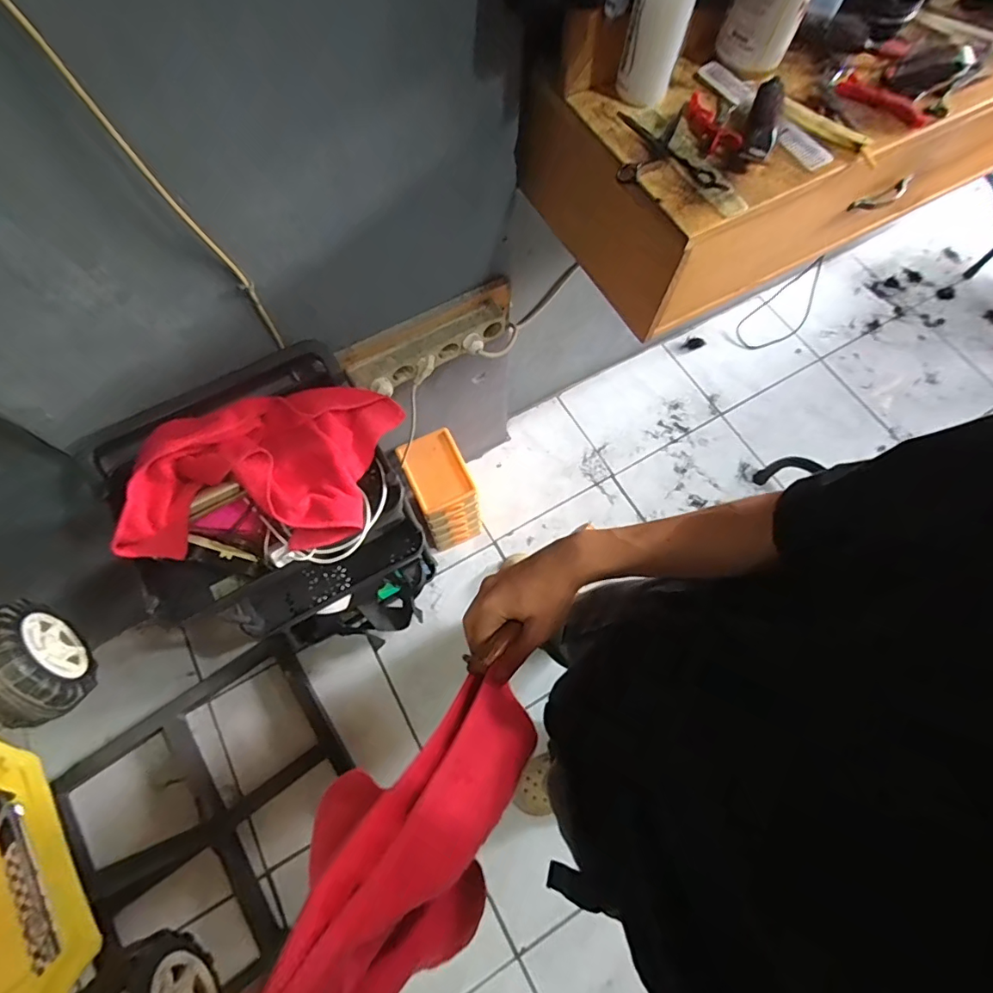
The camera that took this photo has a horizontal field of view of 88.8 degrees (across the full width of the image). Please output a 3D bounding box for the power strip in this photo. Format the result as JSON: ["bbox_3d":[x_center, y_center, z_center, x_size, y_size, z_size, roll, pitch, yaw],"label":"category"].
[{"bbox_3d":[-0.109,-0.242,0.858,0.272,0.053,0.050,-30,73,-11],"label":"power strip"}]

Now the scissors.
[{"bbox_3d":[0.200,-0.399,0.586,0.116,0.021,0.107,2,69,0],"label":"scissors"}]

